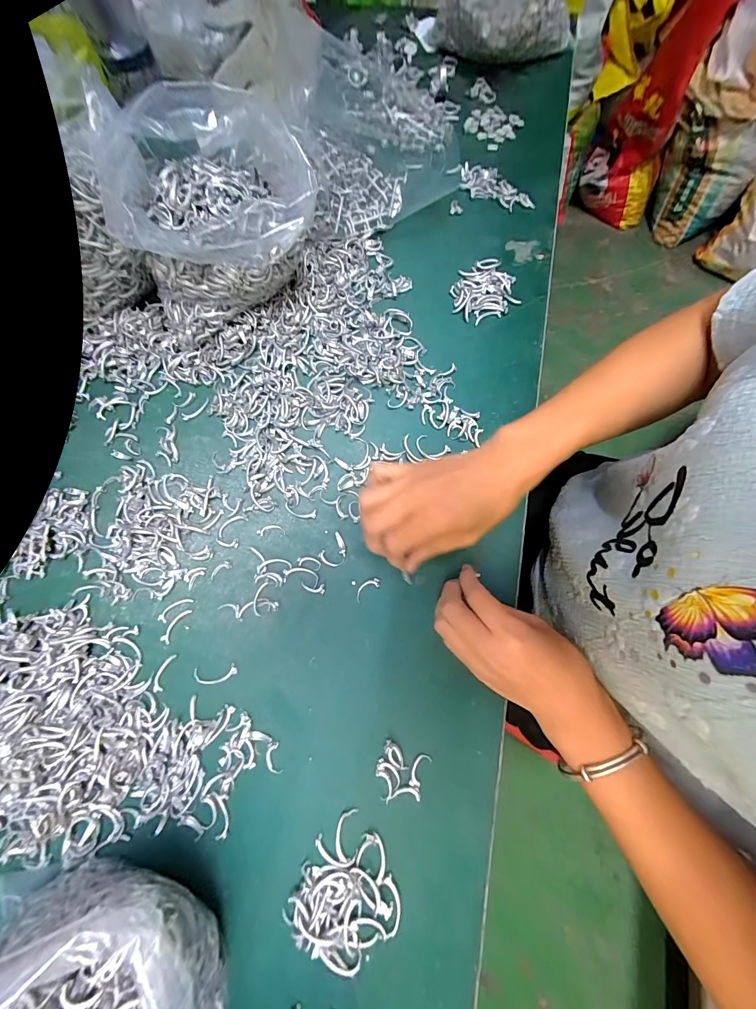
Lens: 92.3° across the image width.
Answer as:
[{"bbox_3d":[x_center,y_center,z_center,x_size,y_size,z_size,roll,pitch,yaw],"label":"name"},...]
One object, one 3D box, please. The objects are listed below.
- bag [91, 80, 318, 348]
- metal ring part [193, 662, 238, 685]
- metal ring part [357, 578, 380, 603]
[{"bbox_3d":[-0.143,-0.255,0.335,0.170,0.139,0.100,-21,74,-5],"label":"bag"},{"bbox_3d":[-0.132,0.137,0.293,0.035,0.004,0.014,-9,74,-1],"label":"metal ring part"},{"bbox_3d":[-0.009,0.071,0.308,0.024,0.004,0.009,-34,76,-8],"label":"metal ring part"}]

